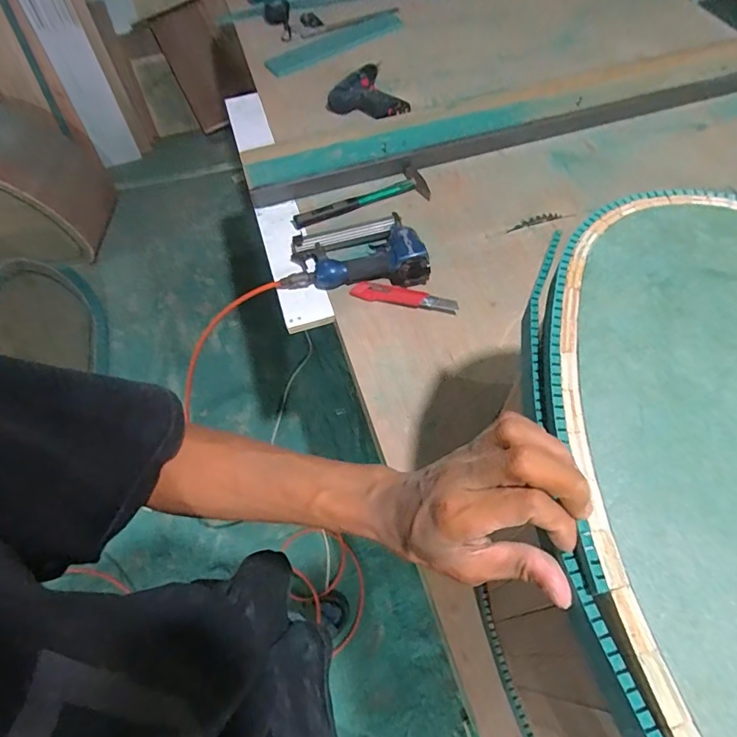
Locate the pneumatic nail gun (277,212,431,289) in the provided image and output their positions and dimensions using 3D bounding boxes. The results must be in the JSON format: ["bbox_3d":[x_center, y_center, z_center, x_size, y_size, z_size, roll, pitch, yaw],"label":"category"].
[{"bbox_3d":[-0.026,-0.210,0.836,0.255,0.052,0.144,-2,59,2],"label":"pneumatic nail gun"}]

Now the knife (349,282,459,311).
[{"bbox_3d":[0.061,-0.124,0.818,0.182,0.017,0.031,10,60,9],"label":"knife"}]

